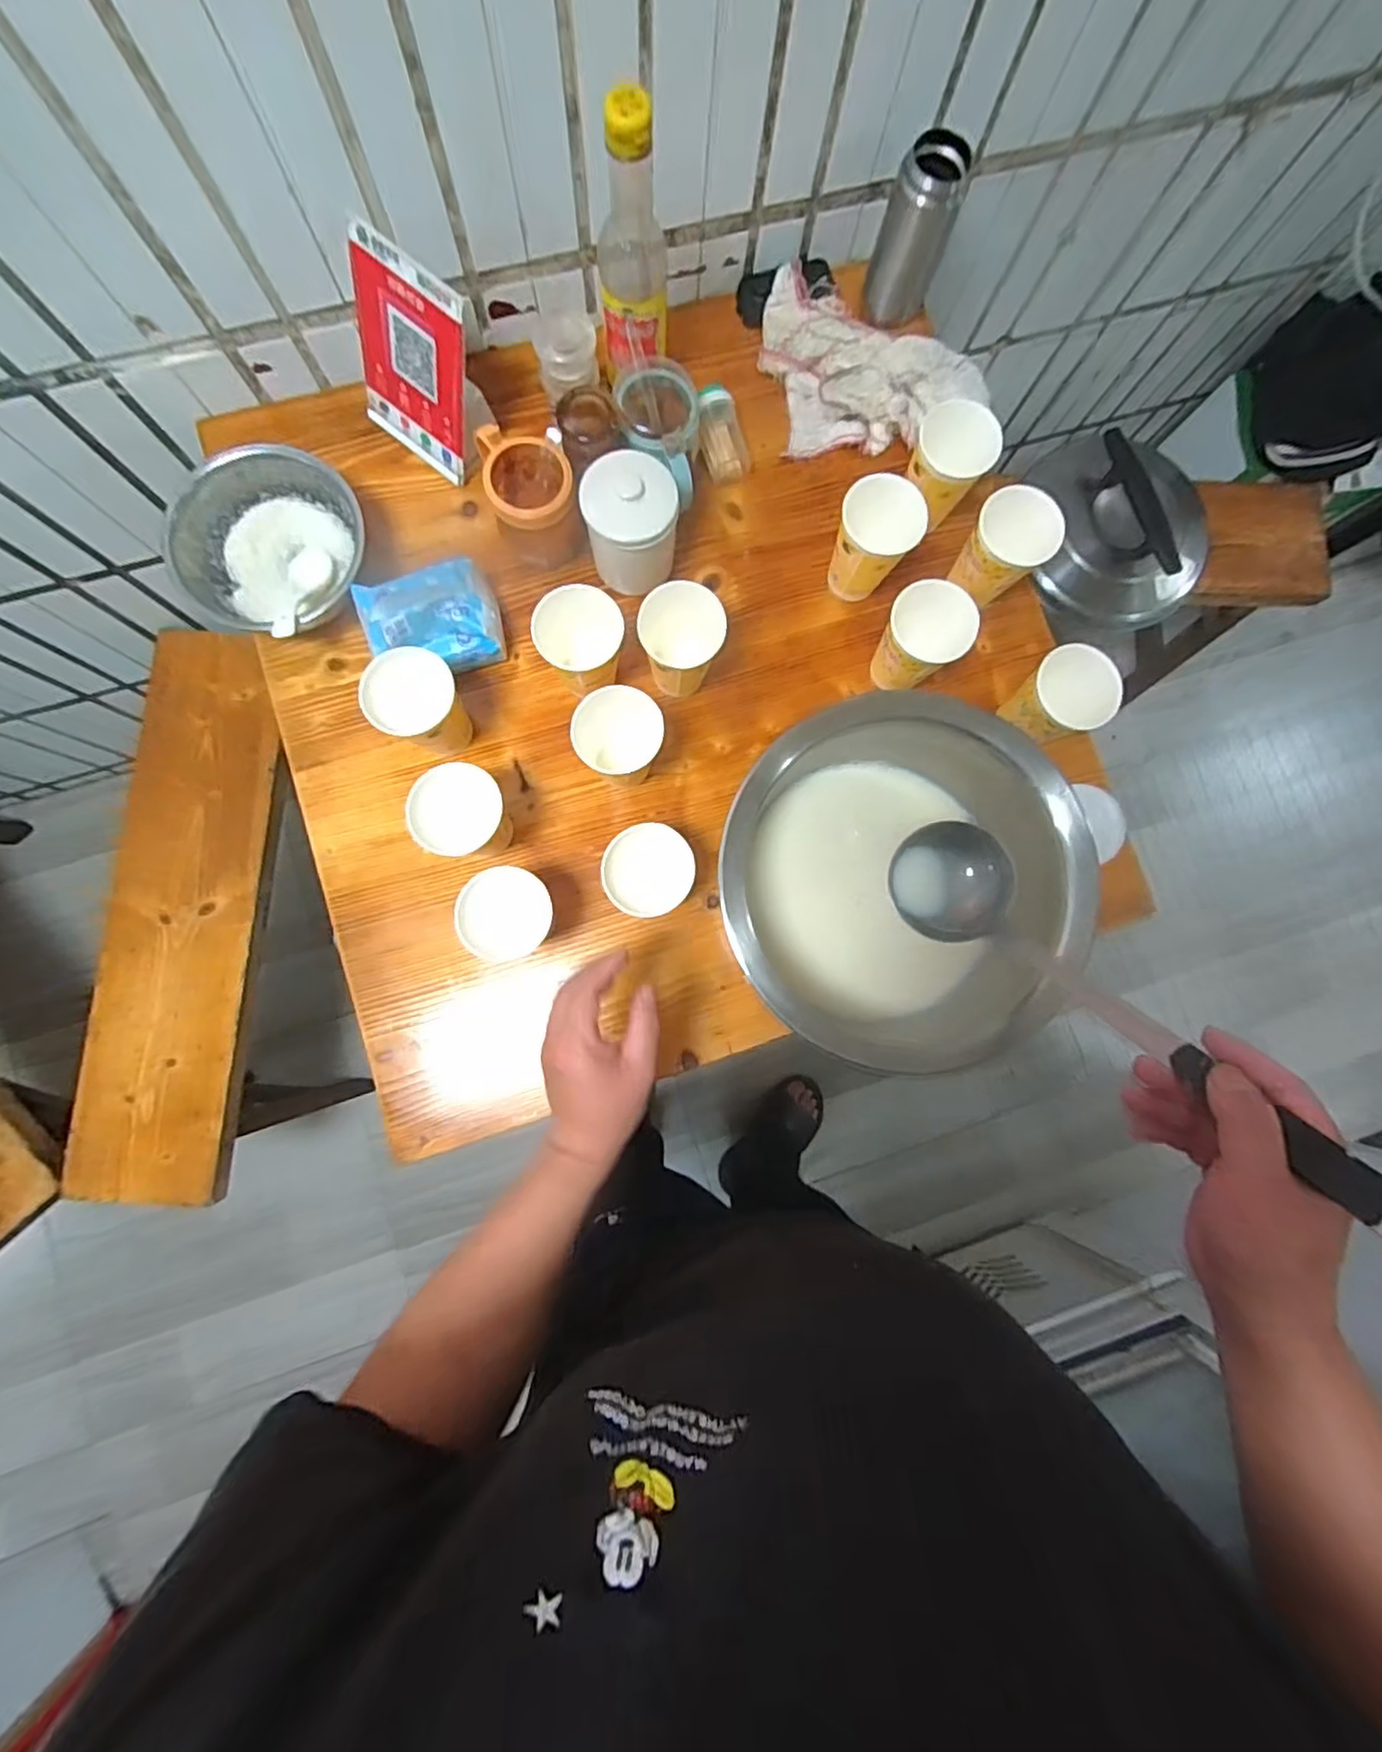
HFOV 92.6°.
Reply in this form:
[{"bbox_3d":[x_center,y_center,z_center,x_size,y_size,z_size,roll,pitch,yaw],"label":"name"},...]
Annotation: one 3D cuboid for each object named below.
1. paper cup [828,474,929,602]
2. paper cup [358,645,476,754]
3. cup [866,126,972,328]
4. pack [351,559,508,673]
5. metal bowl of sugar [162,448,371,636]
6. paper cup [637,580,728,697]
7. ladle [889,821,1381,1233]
[{"bbox_3d":[0.170,-0.318,0.646,0.077,0.125,0.064,35,83,0],"label":"paper cup"},{"bbox_3d":[-0.243,-0.151,0.609,0.074,0.115,0.069,0,84,-4],"label":"paper cup"},{"bbox_3d":[0.225,-0.643,0.666,0.070,0.133,0.058,15,84,-2],"label":"cup"},{"bbox_3d":[-0.250,-0.242,0.644,0.127,0.078,0.087,-21,86,-6],"label":"pack"},{"bbox_3d":[-0.411,-0.318,0.645,0.150,0.090,0.160,0,84,-4],"label":"metal bowl of sugar"},{"bbox_3d":[-0.011,-0.214,0.628,0.073,0.121,0.069,0,84,-4],"label":"paper cup"},{"bbox_3d":[0.259,0.078,0.420,0.080,0.341,0.091,-28,127,-6],"label":"ladle"}]

